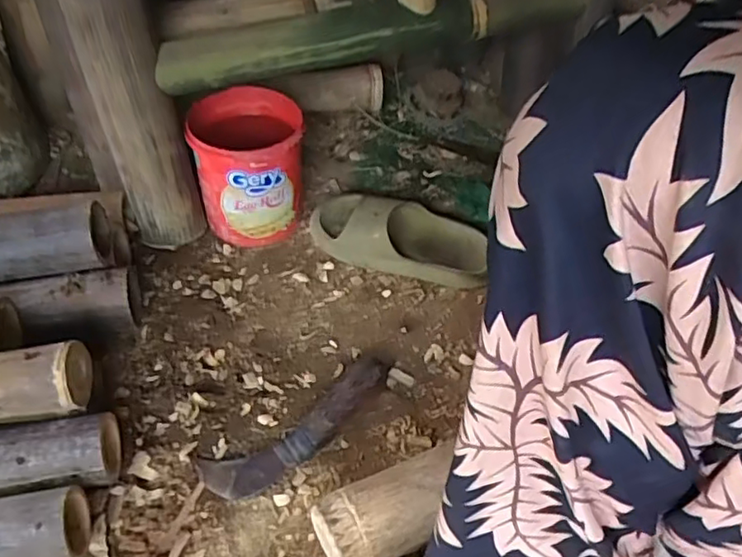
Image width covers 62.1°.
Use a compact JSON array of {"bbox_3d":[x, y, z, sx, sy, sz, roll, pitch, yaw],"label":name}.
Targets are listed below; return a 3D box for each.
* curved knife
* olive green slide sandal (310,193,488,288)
[{"bbox_3d":[-0.072,0.156,0.647,0.219,0.031,0.065,-34,57,-15],"label":"curved knife"},{"bbox_3d":[0.039,-0.055,0.817,0.229,0.062,0.092,10,49,6],"label":"olive green slide sandal"}]

